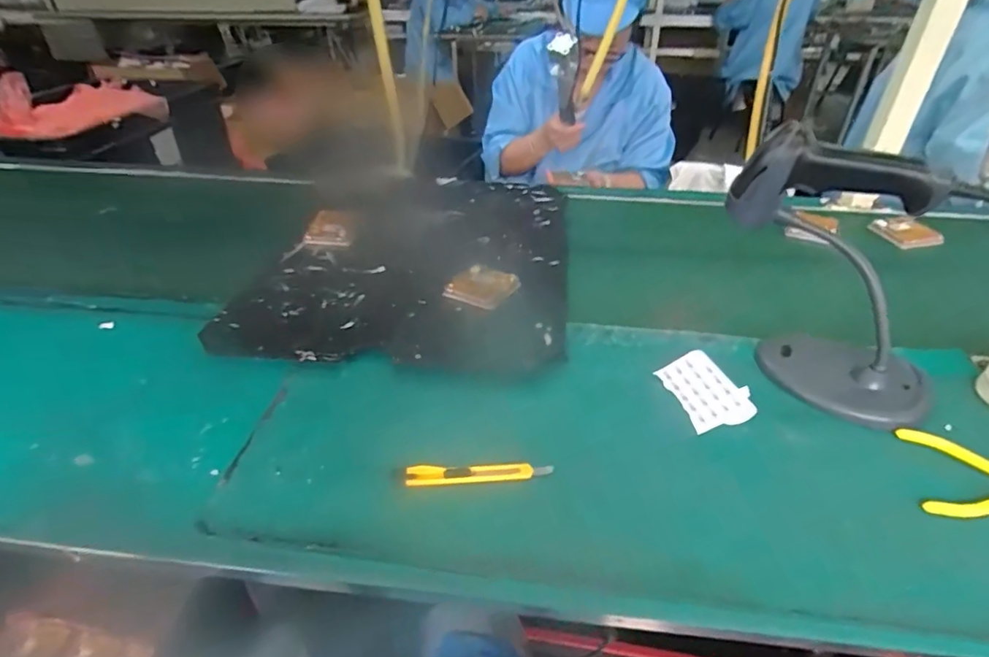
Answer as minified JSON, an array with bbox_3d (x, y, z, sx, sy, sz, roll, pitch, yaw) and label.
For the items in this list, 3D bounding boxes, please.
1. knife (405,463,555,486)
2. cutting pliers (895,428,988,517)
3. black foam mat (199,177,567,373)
[{"bbox_3d":[-0.013,0.130,0.478,0.128,0.011,0.015,-2,36,-2],"label":"knife"},{"bbox_3d":[0.437,0.136,0.473,0.117,0.006,0.092,10,37,14],"label":"cutting pliers"},{"bbox_3d":[-0.108,-0.127,0.807,0.413,0.011,0.540,3,36,5],"label":"black foam mat"}]

